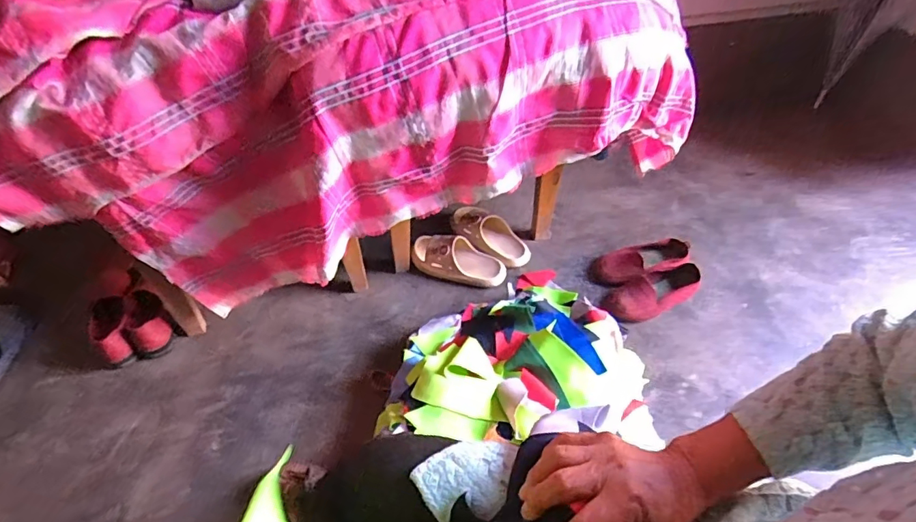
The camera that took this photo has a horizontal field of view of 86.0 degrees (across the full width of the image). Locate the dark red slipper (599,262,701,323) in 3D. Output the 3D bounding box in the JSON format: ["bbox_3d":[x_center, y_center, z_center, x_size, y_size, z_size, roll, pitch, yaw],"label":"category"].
[{"bbox_3d":[0.430,0.071,1.078,0.229,0.048,0.090,-15,51,-13],"label":"dark red slipper"}]

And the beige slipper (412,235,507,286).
[{"bbox_3d":[0.003,-0.005,1.130,0.219,0.064,0.093,13,50,10],"label":"beige slipper"}]

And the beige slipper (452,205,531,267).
[{"bbox_3d":[0.081,-0.062,1.177,0.206,0.060,0.086,30,55,23],"label":"beige slipper"}]

